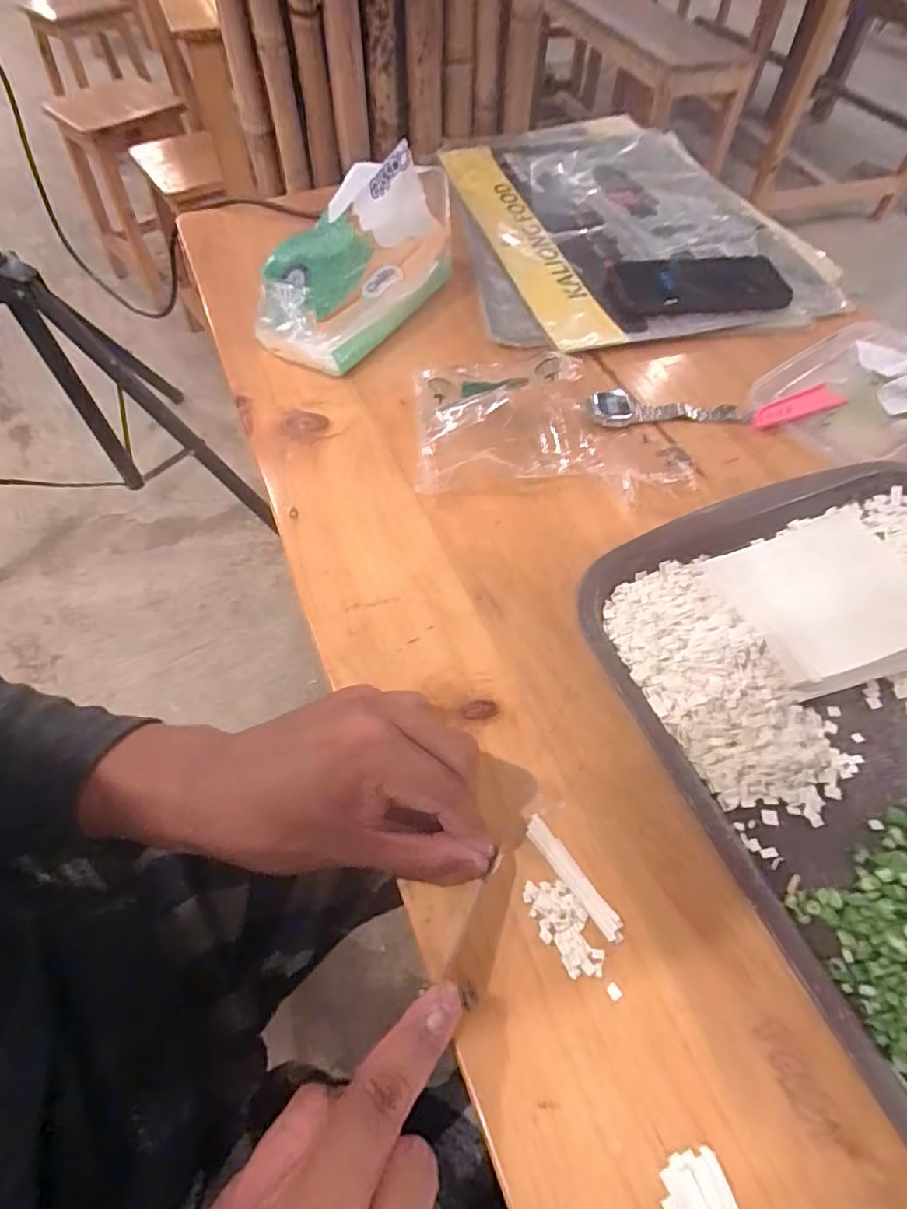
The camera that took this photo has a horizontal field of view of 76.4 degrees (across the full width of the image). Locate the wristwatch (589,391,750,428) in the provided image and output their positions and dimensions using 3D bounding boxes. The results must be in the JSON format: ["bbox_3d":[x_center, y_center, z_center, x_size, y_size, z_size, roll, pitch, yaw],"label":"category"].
[{"bbox_3d":[0.173,-0.157,0.459,0.124,0.016,0.026,-2,56,-1],"label":"wristwatch"}]

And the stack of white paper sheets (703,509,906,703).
[{"bbox_3d":[0.223,0.000,0.344,0.114,0.025,0.094,-18,58,-11],"label":"stack of white paper sheets"}]

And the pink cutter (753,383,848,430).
[{"bbox_3d":[0.274,-0.158,0.461,0.082,0.006,0.024,-22,59,-14],"label":"pink cutter"}]

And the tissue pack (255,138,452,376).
[{"bbox_3d":[-0.088,-0.299,0.502,0.102,0.098,0.204,22,59,15],"label":"tissue pack"}]

